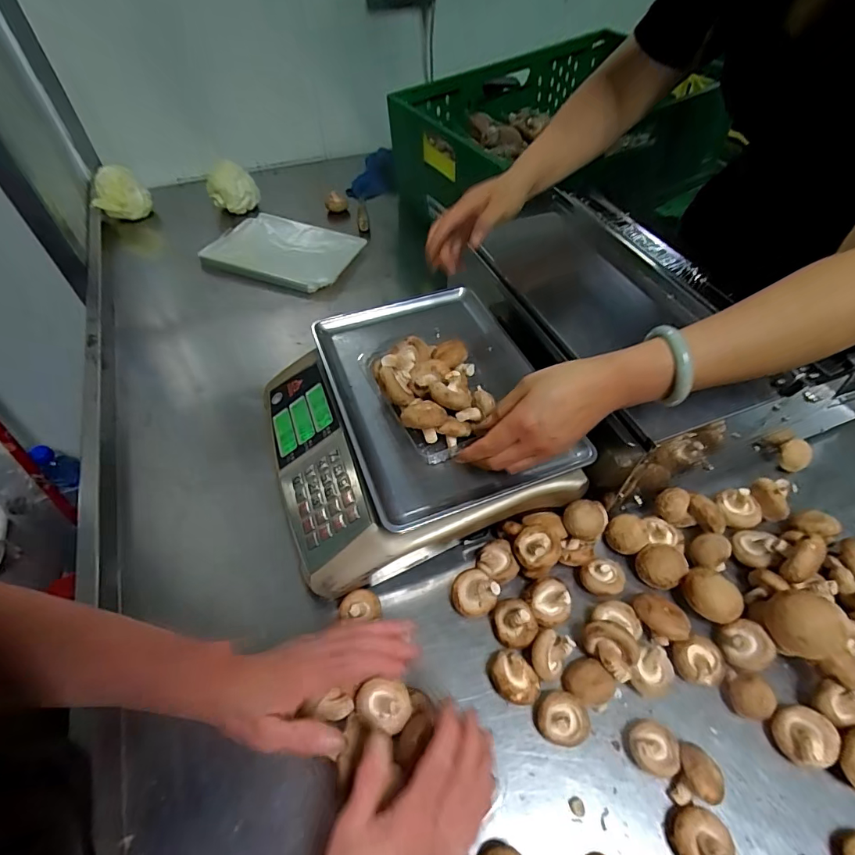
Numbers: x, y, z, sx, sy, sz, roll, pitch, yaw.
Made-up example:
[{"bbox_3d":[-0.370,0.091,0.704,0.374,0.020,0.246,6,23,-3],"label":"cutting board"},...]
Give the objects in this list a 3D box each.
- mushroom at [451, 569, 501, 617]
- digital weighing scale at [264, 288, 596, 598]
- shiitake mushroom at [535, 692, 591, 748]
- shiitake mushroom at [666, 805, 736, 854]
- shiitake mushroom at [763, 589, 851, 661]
[{"bbox_3d":[0.049,0.172,0.476,0.041,0.041,0.047,-21,54,-16],"label":"mushroom"},{"bbox_3d":[-0.028,-0.014,0.577,0.334,0.107,0.356,-15,54,-16],"label":"digital weighing scale"},{"bbox_3d":[0.122,0.268,0.414,0.043,0.026,0.041,2,51,-3],"label":"shiitake mushroom"},{"bbox_3d":[0.220,0.330,0.360,0.041,0.036,0.039,0,51,0],"label":"shiitake mushroom"},{"bbox_3d":[0.360,0.192,0.436,0.052,0.059,0.060,-11,52,-9],"label":"shiitake mushroom"}]

